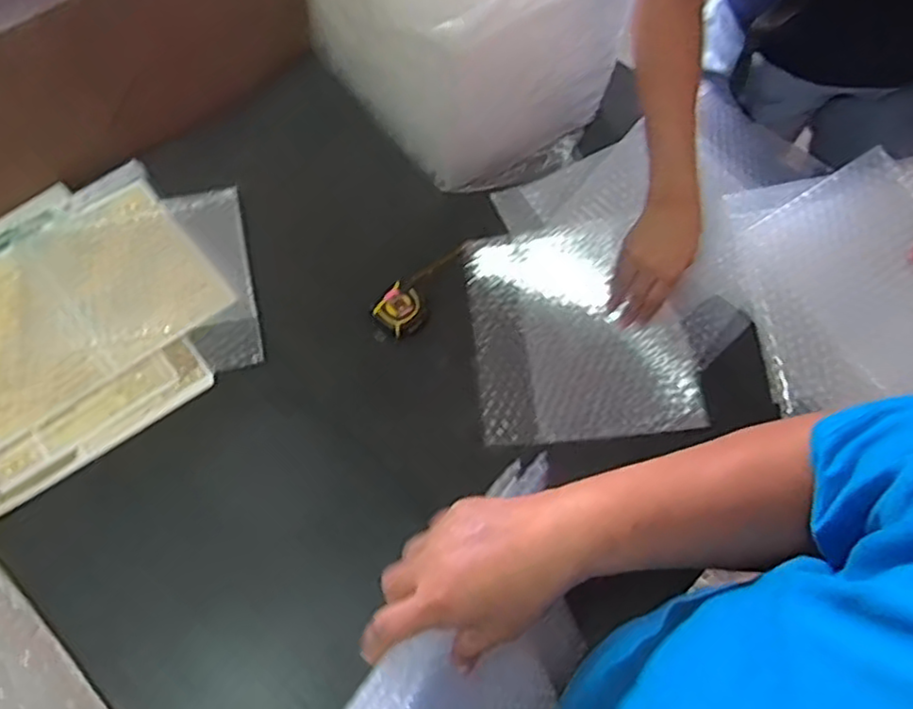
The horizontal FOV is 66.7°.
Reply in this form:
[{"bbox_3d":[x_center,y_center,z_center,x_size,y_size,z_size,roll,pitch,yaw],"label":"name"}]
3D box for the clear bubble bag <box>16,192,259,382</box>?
[{"bbox_3d":[-0.350,-0.073,0.779,0.232,0.015,0.219,-11,71,-10],"label":"clear bubble bag"}]

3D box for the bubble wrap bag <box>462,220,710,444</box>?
[{"bbox_3d":[0.134,-0.028,0.764,0.227,0.023,0.242,-9,76,7],"label":"bubble wrap bag"}]

